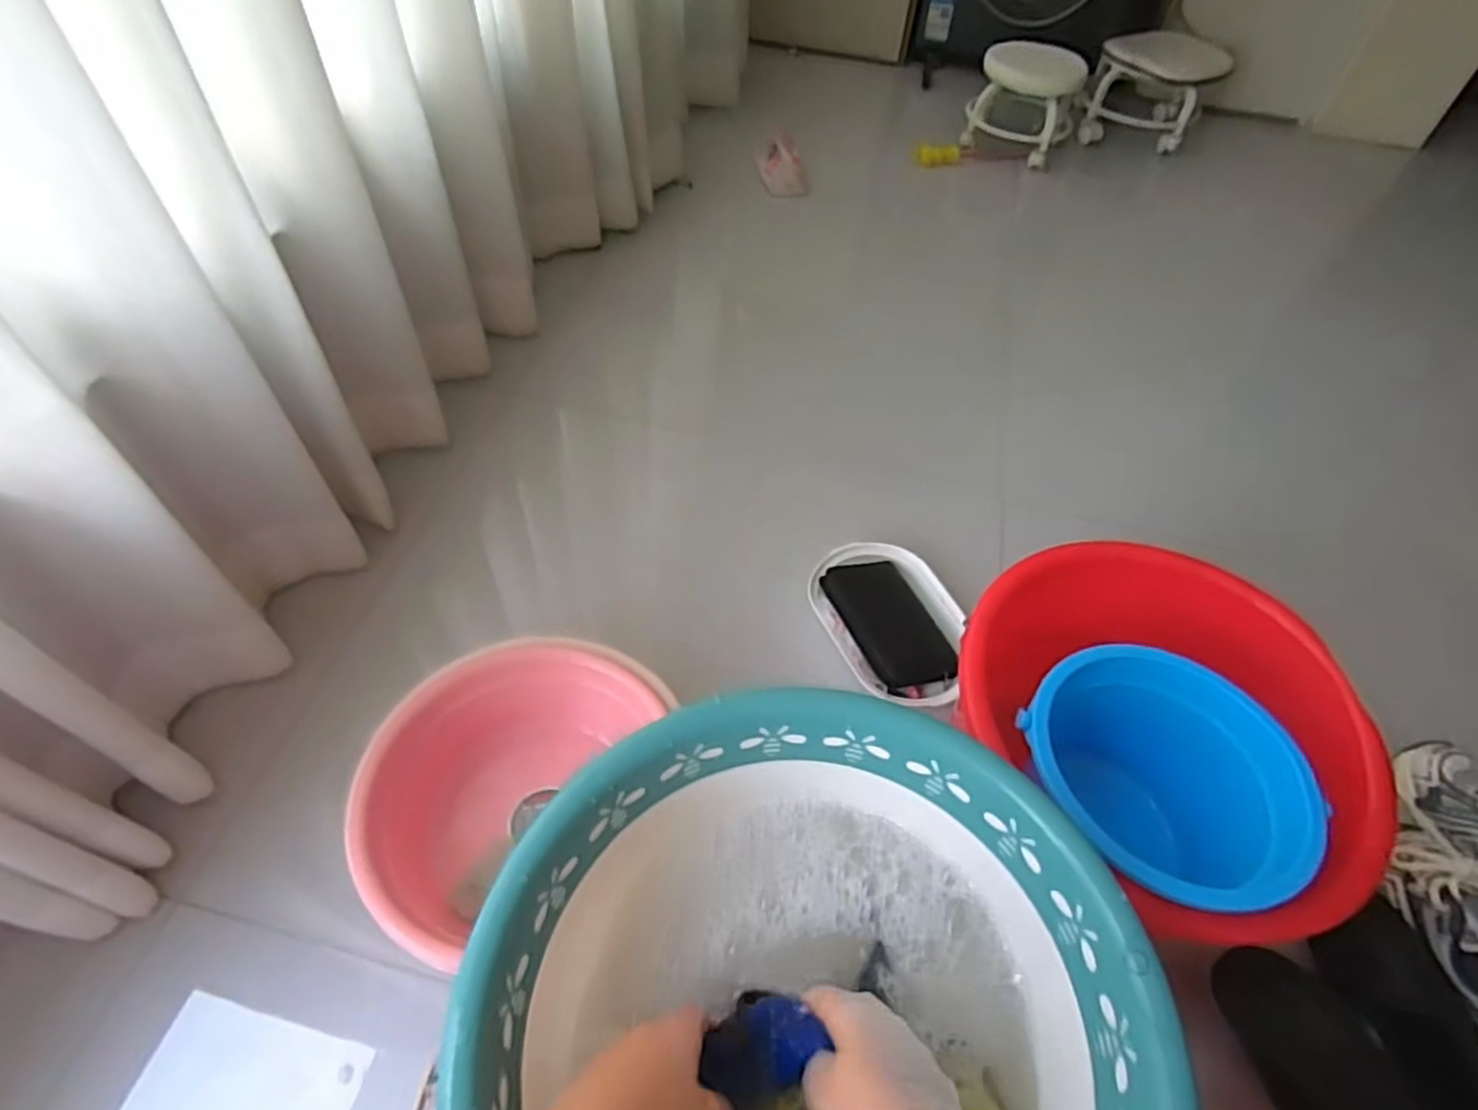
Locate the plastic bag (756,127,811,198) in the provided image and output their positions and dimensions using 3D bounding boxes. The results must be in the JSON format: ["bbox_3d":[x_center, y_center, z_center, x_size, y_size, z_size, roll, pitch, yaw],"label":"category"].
[{"bbox_3d":[0.094,-0.891,1.721,0.103,0.072,0.178,-3,52,-6],"label":"plastic bag"}]

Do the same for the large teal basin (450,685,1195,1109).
[{"bbox_3d":[0.039,0.263,0.441,0.348,0.114,0.335,2,52,-2],"label":"large teal basin"}]

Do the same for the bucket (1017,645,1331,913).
[{"bbox_3d":[0.330,0.199,0.638,0.210,0.164,0.177,31,56,19],"label":"bucket"}]

